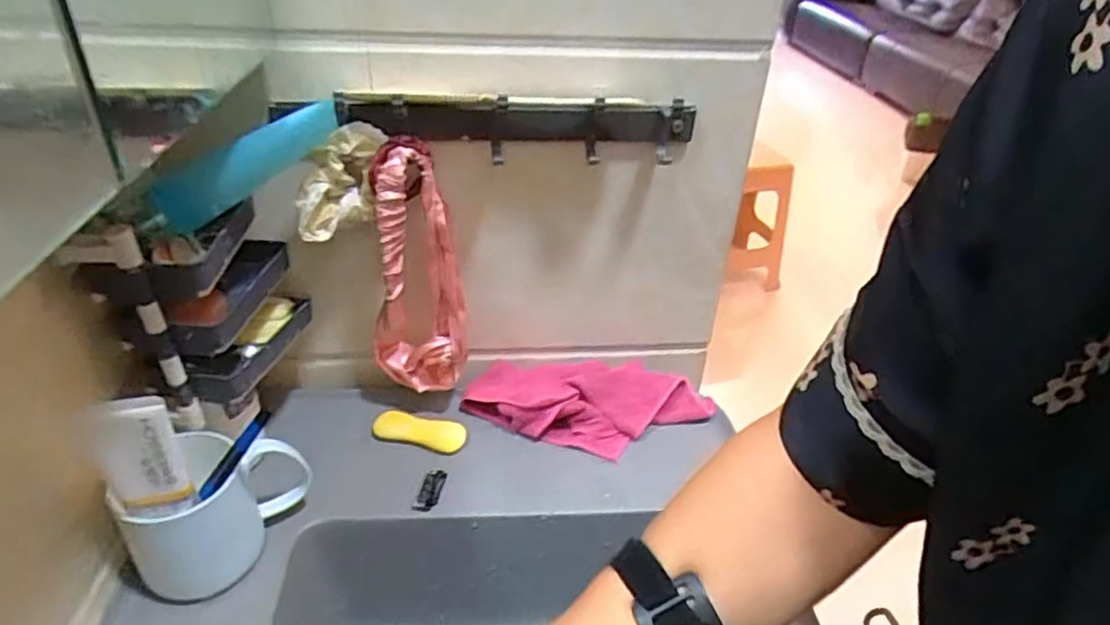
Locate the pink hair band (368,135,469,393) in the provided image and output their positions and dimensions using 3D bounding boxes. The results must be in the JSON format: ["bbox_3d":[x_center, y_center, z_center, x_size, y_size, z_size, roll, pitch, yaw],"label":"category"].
[{"bbox_3d":[-0.120,-0.034,0.591,0.080,0.226,0.046,-4,34,-12],"label":"pink hair band"}]

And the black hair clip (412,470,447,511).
[{"bbox_3d":[-0.106,0.153,0.574,0.020,0.010,0.040,14,47,13],"label":"black hair clip"}]

